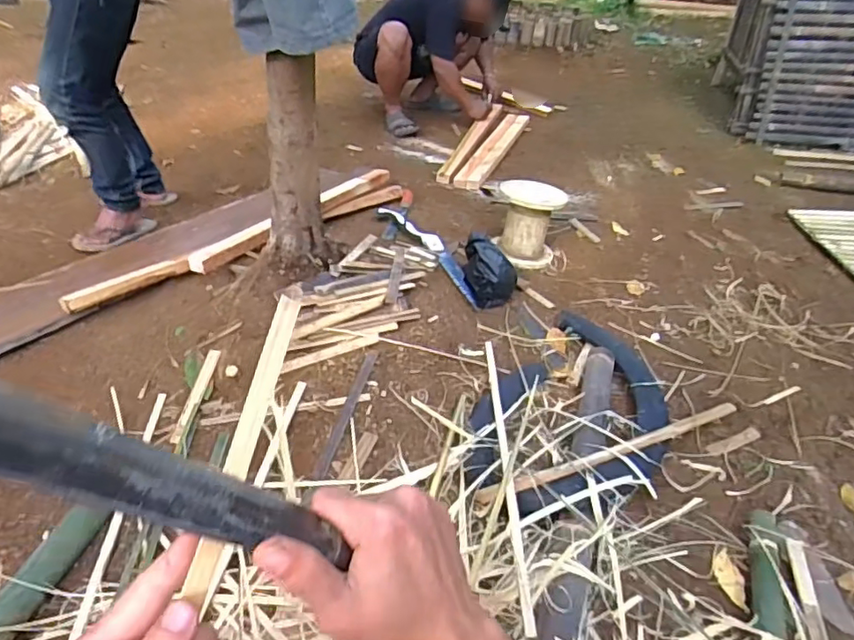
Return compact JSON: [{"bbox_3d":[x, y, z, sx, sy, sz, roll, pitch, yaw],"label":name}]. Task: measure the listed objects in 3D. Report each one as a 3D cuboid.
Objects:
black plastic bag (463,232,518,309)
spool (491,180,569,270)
[{"bbox_3d":[0.157,-0.113,1.518,0.094,0.187,0.129,-14,40,-23],"label":"black plastic bag"},{"bbox_3d":[0.304,-0.293,1.780,0.191,0.211,0.223,15,37,15],"label":"spool"}]

